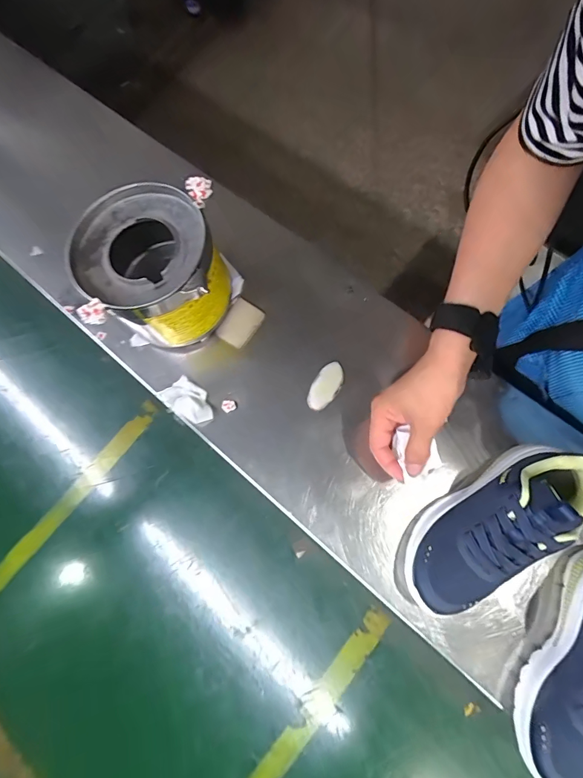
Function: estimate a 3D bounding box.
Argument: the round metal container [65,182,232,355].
[{"bbox_3d":[-0.148,-0.133,0.438,0.144,0.114,0.147,-20,75,-1],"label":"round metal container"}]

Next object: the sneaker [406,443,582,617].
[{"bbox_3d":[0.184,0.122,0.349,0.194,0.084,0.068,-43,77,8],"label":"sneaker"}]

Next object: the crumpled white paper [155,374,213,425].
[{"bbox_3d":[-0.121,0.014,0.452,0.068,0.018,0.040,34,80,13],"label":"crumpled white paper"}]

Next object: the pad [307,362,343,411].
[{"bbox_3d":[0.040,-0.003,0.447,0.029,0.008,0.059,26,79,12],"label":"pad"}]

